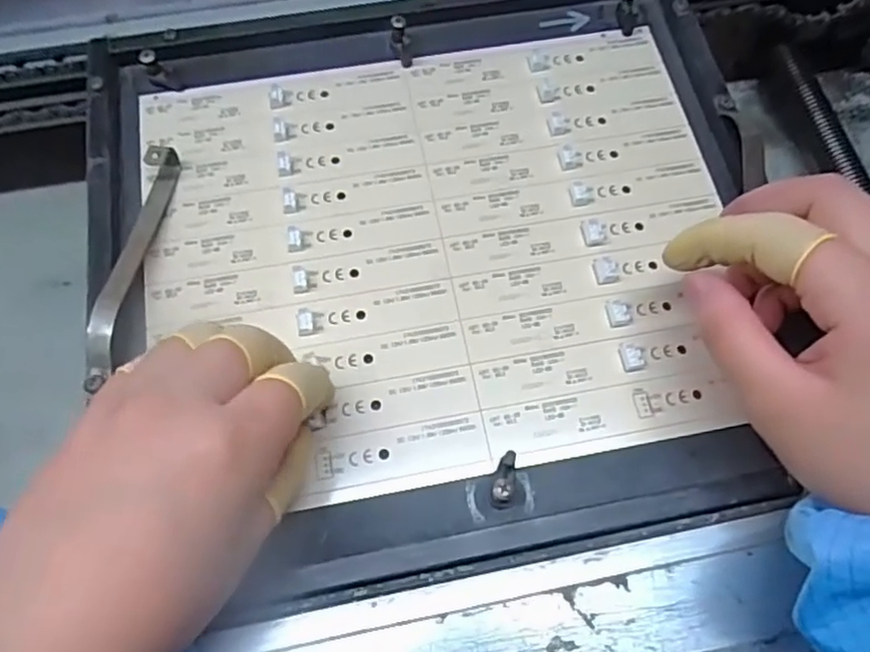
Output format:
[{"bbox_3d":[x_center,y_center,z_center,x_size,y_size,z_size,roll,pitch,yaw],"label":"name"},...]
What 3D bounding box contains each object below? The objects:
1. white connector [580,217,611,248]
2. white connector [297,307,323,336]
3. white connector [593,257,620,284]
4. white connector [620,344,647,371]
[{"bbox_3d":[0.072,-0.042,0.297,0.012,0.006,0.013,-9,70,-3],"label":"white connector"},{"bbox_3d":[-0.052,-0.002,0.279,0.010,0.005,0.011,-7,70,-3],"label":"white connector"},{"bbox_3d":[0.076,-0.025,0.291,0.012,0.004,0.013,-7,70,-3],"label":"white connector"},{"bbox_3d":[0.083,0.012,0.277,0.010,0.004,0.011,-11,70,-4],"label":"white connector"}]

